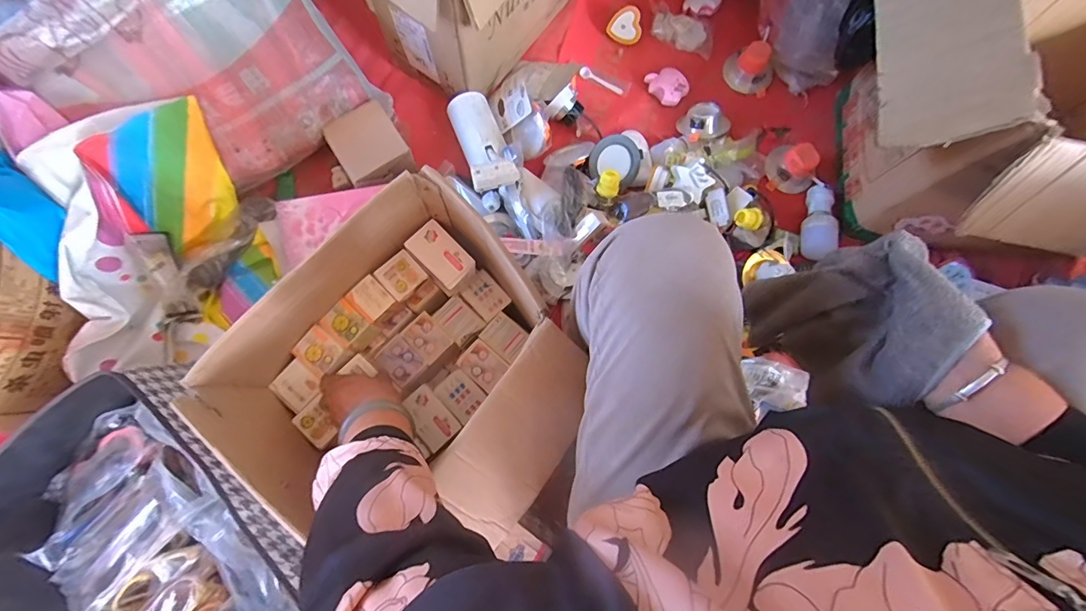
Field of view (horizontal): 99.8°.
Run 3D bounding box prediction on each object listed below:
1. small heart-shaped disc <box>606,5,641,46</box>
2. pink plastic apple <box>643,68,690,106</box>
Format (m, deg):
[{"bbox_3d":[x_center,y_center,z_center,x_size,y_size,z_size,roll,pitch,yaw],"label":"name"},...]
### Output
[{"bbox_3d":[0.163,-0.566,0.931,0.069,0.013,0.067,12,117,24],"label":"small heart-shaped disc"},{"bbox_3d":[0.248,-0.440,0.910,0.062,0.028,0.080,-44,83,-9],"label":"pink plastic apple"}]

